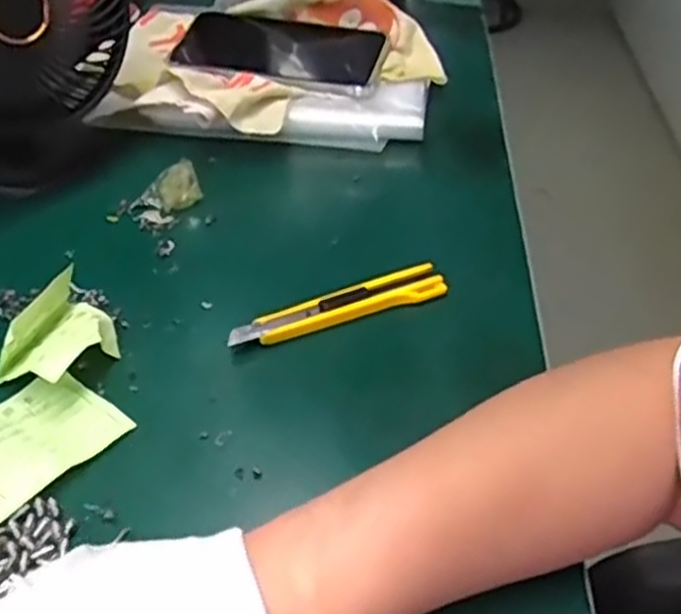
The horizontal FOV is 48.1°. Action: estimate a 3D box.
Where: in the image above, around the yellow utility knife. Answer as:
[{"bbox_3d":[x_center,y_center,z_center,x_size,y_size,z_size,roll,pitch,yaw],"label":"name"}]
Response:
[{"bbox_3d":[-0.001,0.001,0.435,0.127,0.016,0.018,-15,46,-17],"label":"yellow utility knife"}]

